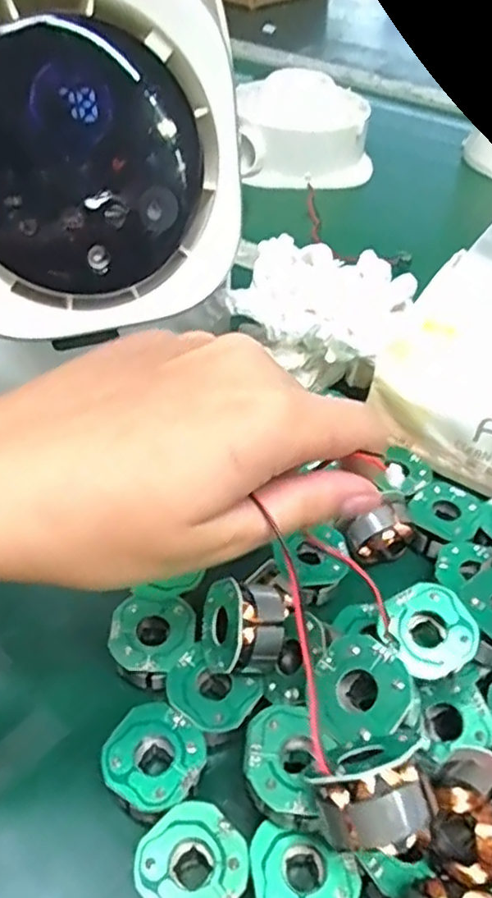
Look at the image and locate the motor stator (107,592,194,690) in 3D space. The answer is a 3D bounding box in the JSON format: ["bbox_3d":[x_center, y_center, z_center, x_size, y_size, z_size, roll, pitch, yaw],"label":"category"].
[{"bbox_3d":[-0.034,0.072,0.245,0.030,0.016,0.031,0,45,-4],"label":"motor stator"}]

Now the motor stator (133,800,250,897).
[{"bbox_3d":[-0.016,0.126,0.196,0.030,0.021,0.030,2,45,-2],"label":"motor stator"}]

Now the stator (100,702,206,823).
[{"bbox_3d":[-0.030,0.105,0.216,0.030,0.023,0.031,2,45,-2],"label":"stator"}]

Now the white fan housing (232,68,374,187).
[{"bbox_3d":[0.051,-0.274,0.578,0.127,0.076,0.087,3,45,-1],"label":"white fan housing"}]

